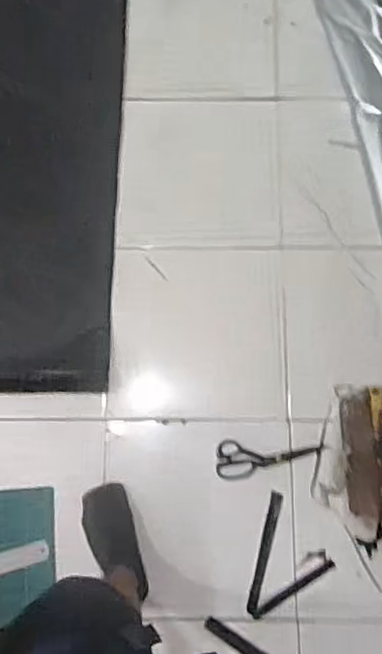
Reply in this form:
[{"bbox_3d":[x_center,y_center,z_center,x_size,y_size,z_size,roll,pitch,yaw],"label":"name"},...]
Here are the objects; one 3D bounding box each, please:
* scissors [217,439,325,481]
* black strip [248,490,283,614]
[{"bbox_3d":[0.167,0.288,1.302,0.222,0.010,0.085,5,77,3],"label":"scissors"},{"bbox_3d":[0.155,0.467,1.274,0.024,0.013,0.243,13,78,5],"label":"black strip"}]

